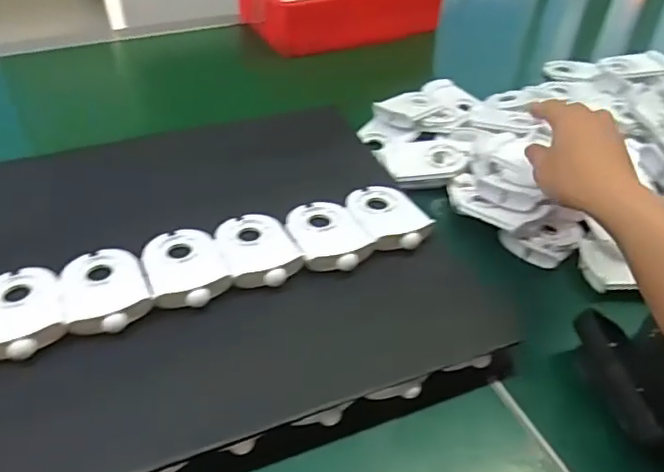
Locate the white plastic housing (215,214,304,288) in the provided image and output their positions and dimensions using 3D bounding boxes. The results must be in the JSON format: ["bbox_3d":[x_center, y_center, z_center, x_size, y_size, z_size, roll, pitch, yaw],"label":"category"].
[{"bbox_3d":[-0.060,0.009,0.471,0.058,0.015,0.087,-14,44,-17],"label":"white plastic housing"}]

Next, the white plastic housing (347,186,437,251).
[{"bbox_3d":[0.048,-0.020,0.503,0.055,0.018,0.087,-11,44,-15],"label":"white plastic housing"}]

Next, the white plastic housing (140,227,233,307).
[{"bbox_3d":[-0.115,0.023,0.446,0.057,0.013,0.084,-15,45,-19],"label":"white plastic housing"}]

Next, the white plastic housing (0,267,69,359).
[{"bbox_3d":[-0.225,0.053,0.413,0.057,0.014,0.086,-18,46,-21],"label":"white plastic housing"}]

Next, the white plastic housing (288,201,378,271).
[{"bbox_3d":[-0.003,-0.004,0.481,0.057,0.014,0.088,-11,44,-15],"label":"white plastic housing"}]

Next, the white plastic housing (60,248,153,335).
[{"bbox_3d":[-0.171,0.039,0.431,0.059,0.012,0.087,-16,45,-20],"label":"white plastic housing"}]

